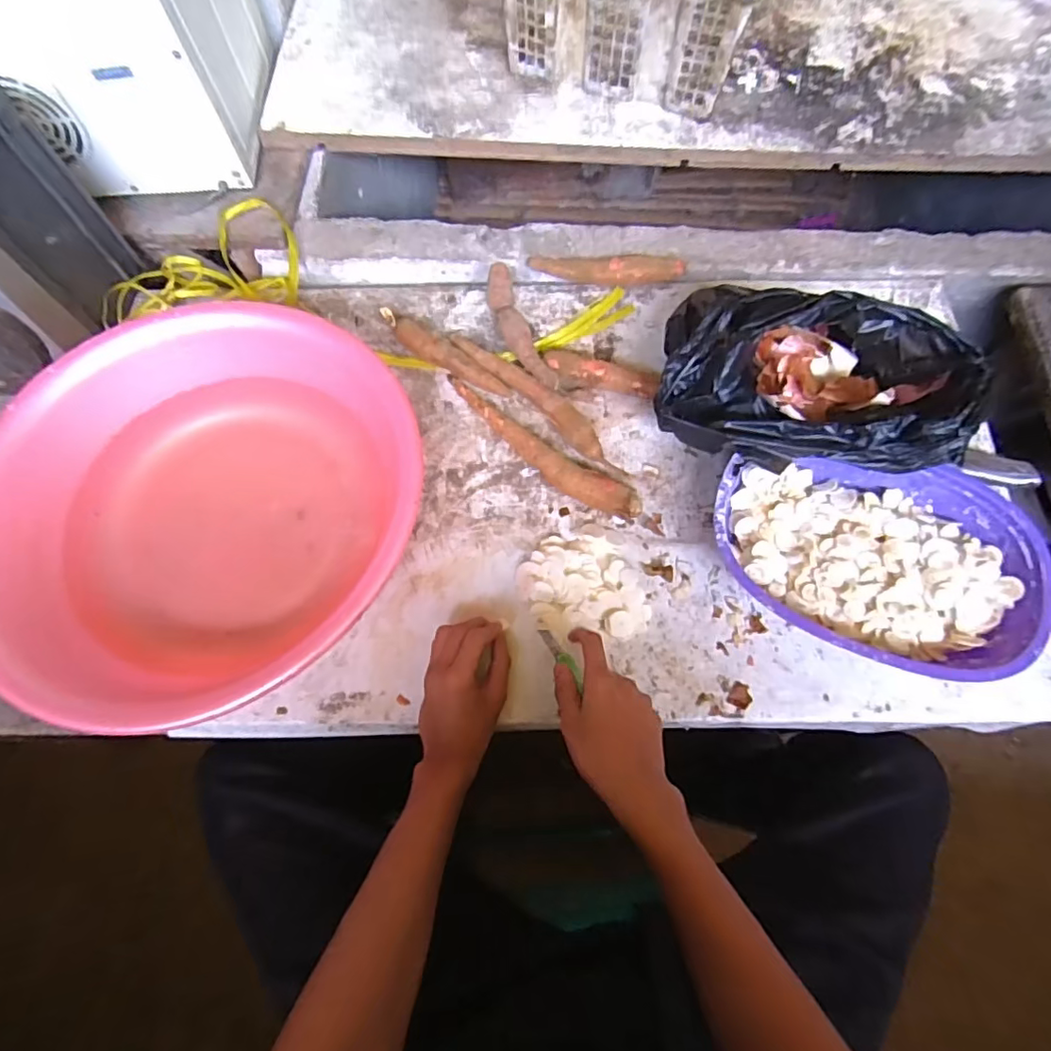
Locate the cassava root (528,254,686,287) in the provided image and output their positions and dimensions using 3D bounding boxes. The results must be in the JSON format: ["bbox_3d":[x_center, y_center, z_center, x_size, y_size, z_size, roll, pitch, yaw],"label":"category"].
[{"bbox_3d":[0.105,-0.330,0.728,0.193,0.026,0.041,0,71,1],"label":"cassava root"}]

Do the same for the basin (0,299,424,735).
[{"bbox_3d":[-0.312,-0.028,0.574,0.408,0.126,0.400,0,71,1],"label":"basin"}]

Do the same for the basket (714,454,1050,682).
[{"bbox_3d":[0.333,0.034,0.561,0.301,0.077,0.208,12,72,5],"label":"basket"}]

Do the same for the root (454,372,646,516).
[{"bbox_3d":[0.010,-0.086,0.635,0.286,0.039,0.046,37,72,13],"label":"root"}]

